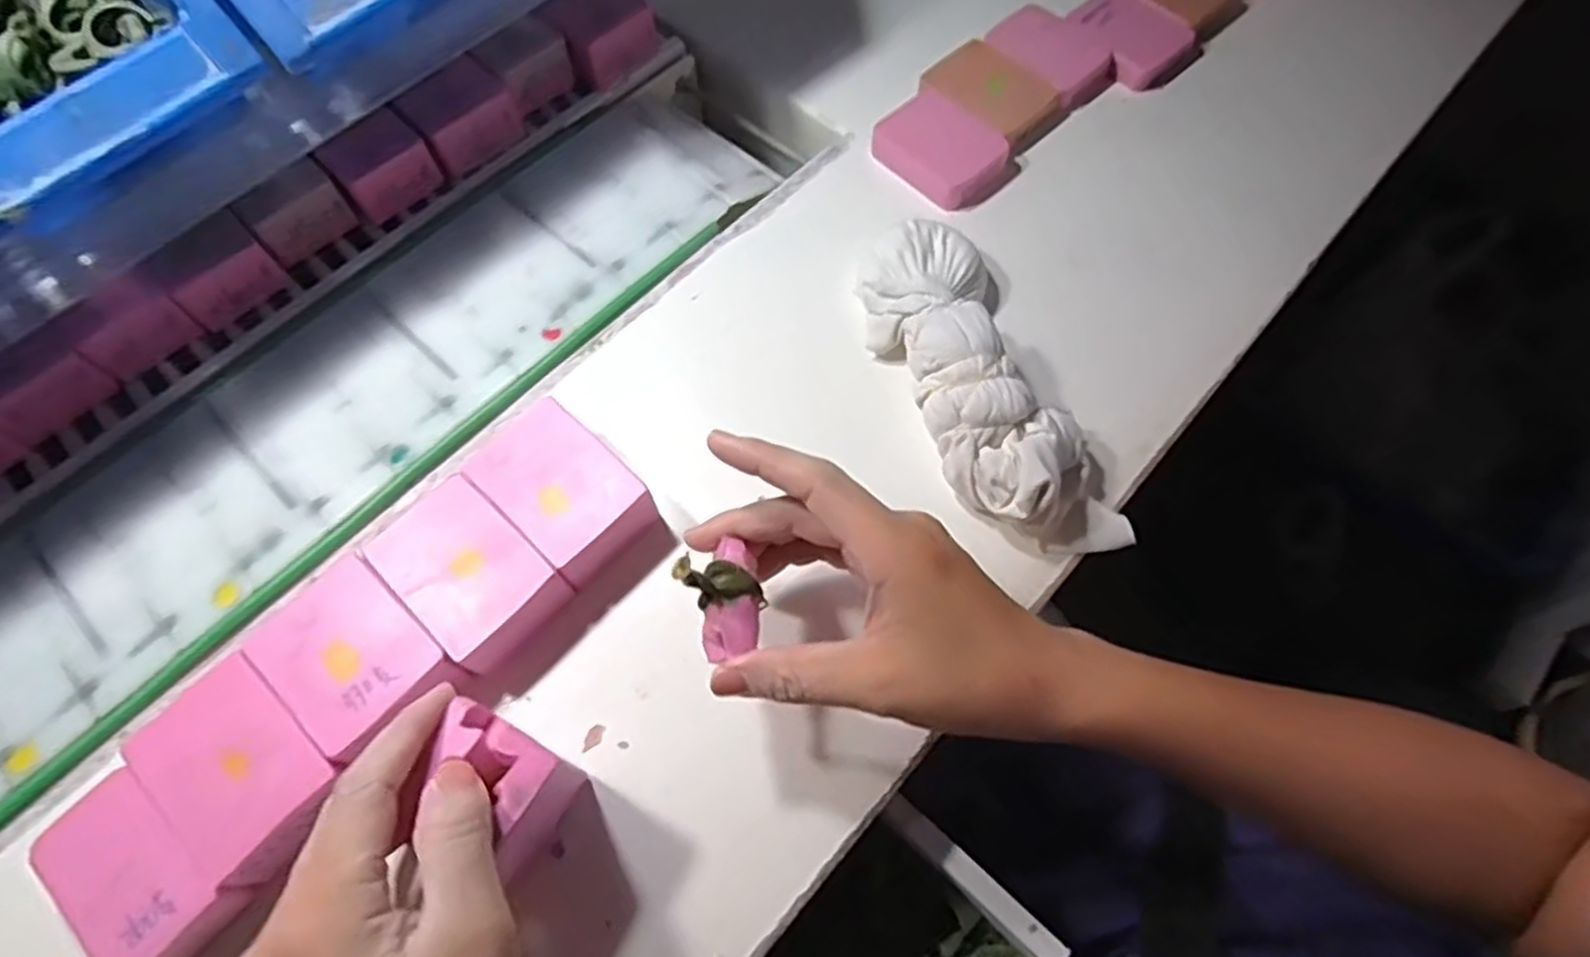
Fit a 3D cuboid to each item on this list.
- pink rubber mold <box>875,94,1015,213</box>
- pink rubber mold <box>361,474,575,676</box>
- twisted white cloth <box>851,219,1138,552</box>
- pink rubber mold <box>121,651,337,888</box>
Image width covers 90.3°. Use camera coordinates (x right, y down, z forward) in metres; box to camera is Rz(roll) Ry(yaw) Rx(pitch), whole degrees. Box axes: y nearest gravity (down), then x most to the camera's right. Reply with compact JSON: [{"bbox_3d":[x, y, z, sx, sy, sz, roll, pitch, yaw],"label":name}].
[{"bbox_3d":[0.088,-0.194,0.471,0.075,0.019,0.059,42,72,17],"label":"pink rubber mold"},{"bbox_3d":[-0.140,0.044,0.348,0.052,0.030,0.080,-42,72,-17],"label":"pink rubber mold"},{"bbox_3d":[0.088,-0.048,0.384,0.067,0.049,0.186,-21,67,-9],"label":"twisted white cloth"},{"bbox_3d":[-0.215,0.116,0.313,0.077,0.028,0.053,41,72,17],"label":"pink rubber mold"}]

